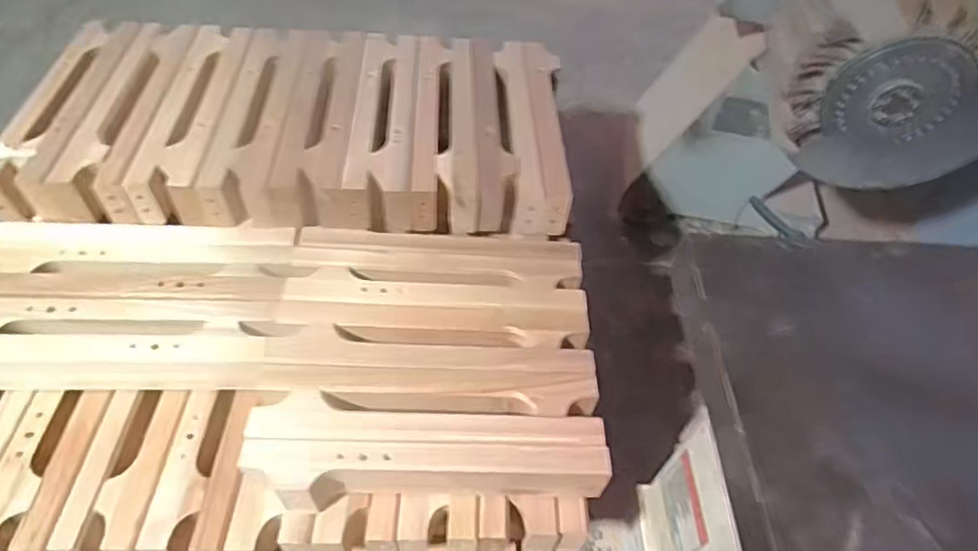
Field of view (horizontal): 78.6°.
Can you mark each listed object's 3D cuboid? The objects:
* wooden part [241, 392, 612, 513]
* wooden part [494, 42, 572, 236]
[{"bbox_3d":[-0.088,0.255,0.881,0.509,0.109,0.139,0,50,-5],"label":"wooden part"},{"bbox_3d":[0.087,-0.310,1.225,0.130,0.085,0.503,1,50,-4],"label":"wooden part"}]

